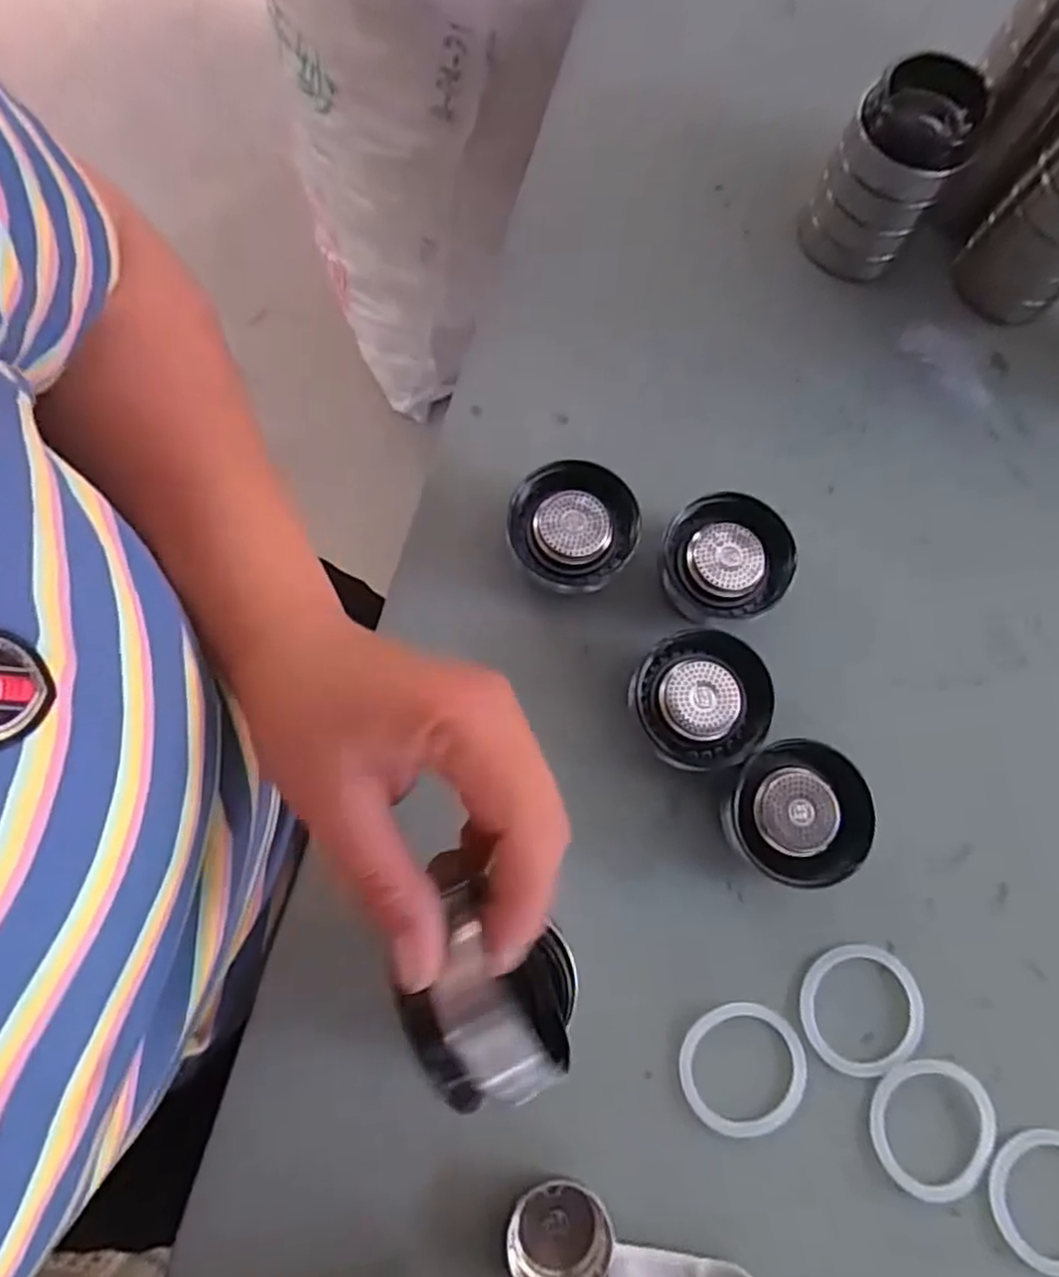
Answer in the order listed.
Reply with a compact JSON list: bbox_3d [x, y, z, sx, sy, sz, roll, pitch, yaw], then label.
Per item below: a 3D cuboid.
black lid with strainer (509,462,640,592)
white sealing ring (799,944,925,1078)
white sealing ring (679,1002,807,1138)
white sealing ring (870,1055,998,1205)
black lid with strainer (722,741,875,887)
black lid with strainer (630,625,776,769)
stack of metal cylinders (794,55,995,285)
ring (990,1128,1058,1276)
[{"bbox_3d":[0.023,-0.058,0.380,0.064,0.033,0.065,0,75,-1],"label":"black lid with strainer"},{"bbox_3d":[0.162,0.180,0.343,0.060,0.004,0.057,0,75,-1],"label":"white sealing ring"},{"bbox_3d":[0.102,0.204,0.335,0.060,0.004,0.055,0,75,-1],"label":"white sealing ring"},{"bbox_3d":[0.189,0.230,0.332,0.056,0.004,0.058,0,75,-1],"label":"white sealing ring"},{"bbox_3d":[0.129,0.084,0.348,0.063,0.034,0.066,0,75,-1],"label":"black lid with strainer"},{"bbox_3d":[0.086,0.031,0.360,0.066,0.025,0.068,0,75,-1],"label":"black lid with strainer"},{"bbox_3d":[0.202,-0.262,0.405,0.062,0.094,0.059,25,76,5],"label":"stack of metal cylinders"},{"bbox_3d":[0.243,0.261,0.328,0.057,0.005,0.058,0,75,-1],"label":"ring"}]

